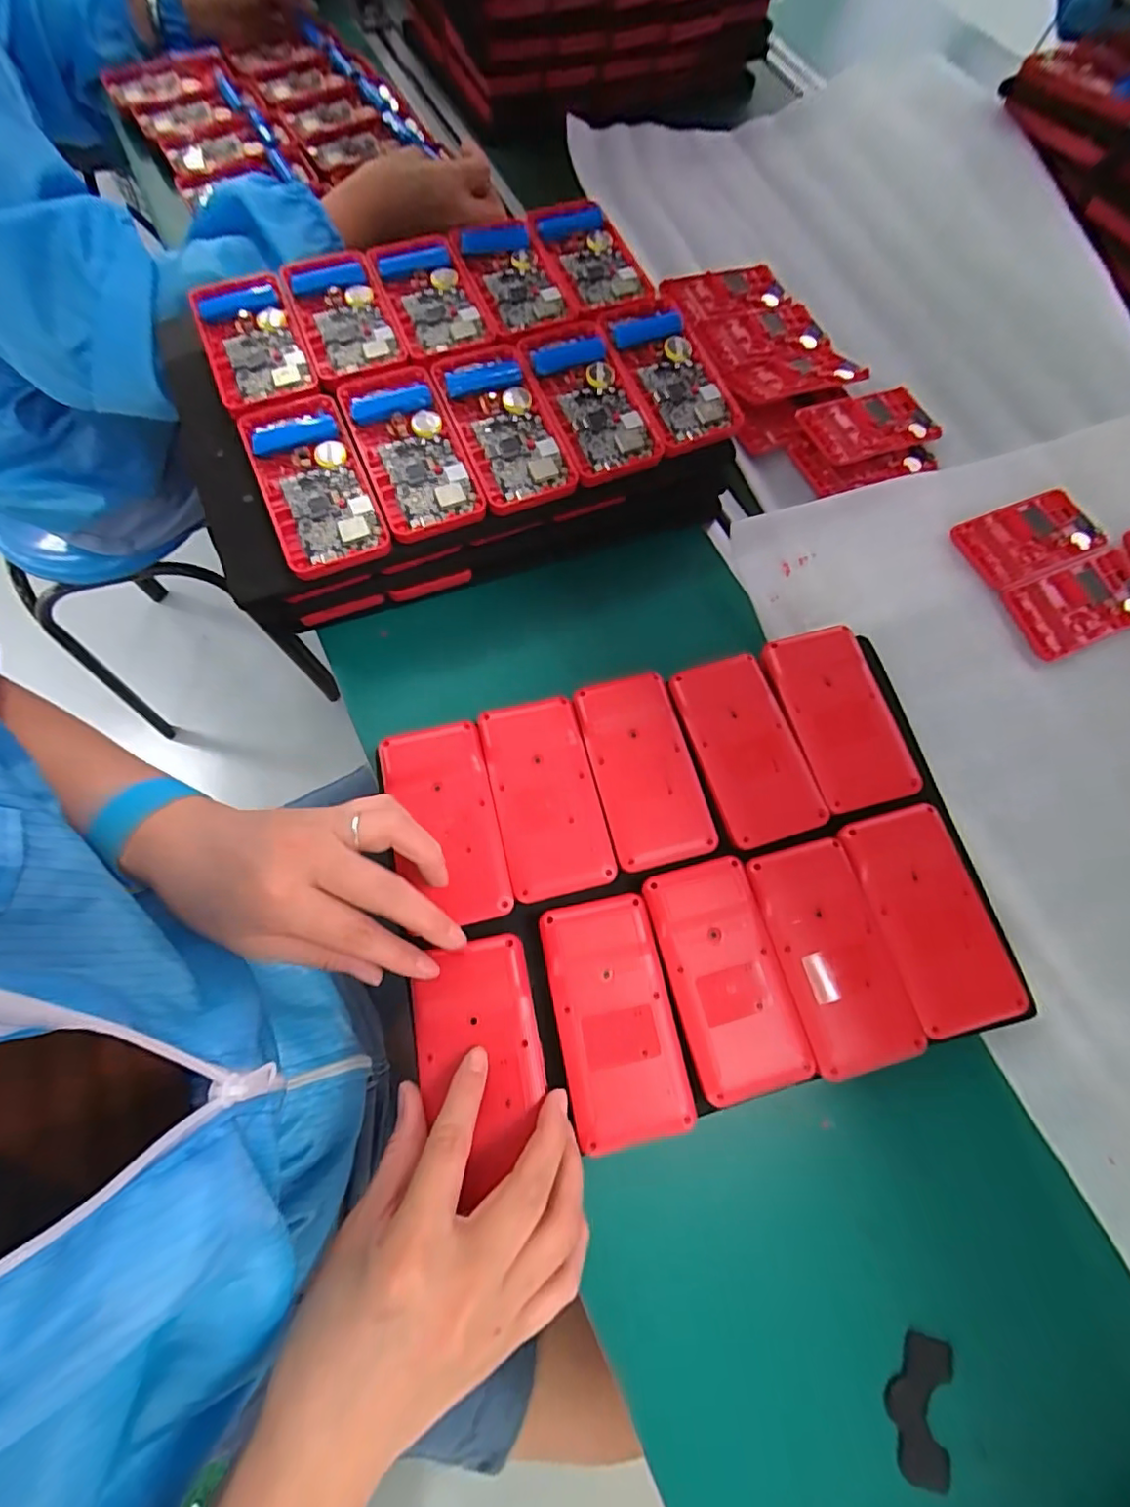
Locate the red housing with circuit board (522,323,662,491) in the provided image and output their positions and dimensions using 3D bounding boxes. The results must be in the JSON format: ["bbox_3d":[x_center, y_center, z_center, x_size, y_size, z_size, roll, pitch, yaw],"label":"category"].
[{"bbox_3d":[0.015,-0.240,0.384,0.060,0.022,0.118,-19,73,-9],"label":"red housing with circuit board"}]

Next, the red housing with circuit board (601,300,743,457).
[{"bbox_3d":[0.075,-0.267,0.394,0.063,0.022,0.117,-20,73,-10],"label":"red housing with circuit board"}]

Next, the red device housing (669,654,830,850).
[{"bbox_3d":[0.114,-0.004,0.353,0.060,0.013,0.117,-16,72,-8],"label":"red device housing"}]

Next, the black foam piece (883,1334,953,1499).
[{"bbox_3d":[0.171,0.315,0.271,0.031,0.007,0.054,15,71,2],"label":"black foam piece"}]

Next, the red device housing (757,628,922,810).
[{"bbox_3d":[0.176,-0.023,0.362,0.066,0.018,0.117,-16,72,-9],"label":"red device housing"}]

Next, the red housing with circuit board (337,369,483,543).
[{"bbox_3d":[-0.099,-0.195,0.362,0.061,0.023,0.117,-22,73,-10],"label":"red housing with circuit board"}]

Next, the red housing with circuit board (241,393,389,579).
[{"bbox_3d":[-0.156,-0.167,0.351,0.061,0.026,0.115,-22,73,-10],"label":"red housing with circuit board"}]

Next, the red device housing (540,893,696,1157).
[{"bbox_3d":[0.027,0.142,0.303,0.061,0.008,0.119,-11,71,-7],"label":"red device housing"}]

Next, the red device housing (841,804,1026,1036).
[{"bbox_3d":[0.209,0.093,0.322,0.063,0.011,0.119,-13,72,-7],"label":"red device housing"}]

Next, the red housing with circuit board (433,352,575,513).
[{"bbox_3d":[-0.042,-0.215,0.373,0.060,0.025,0.115,-21,73,-10],"label":"red housing with circuit board"}]

